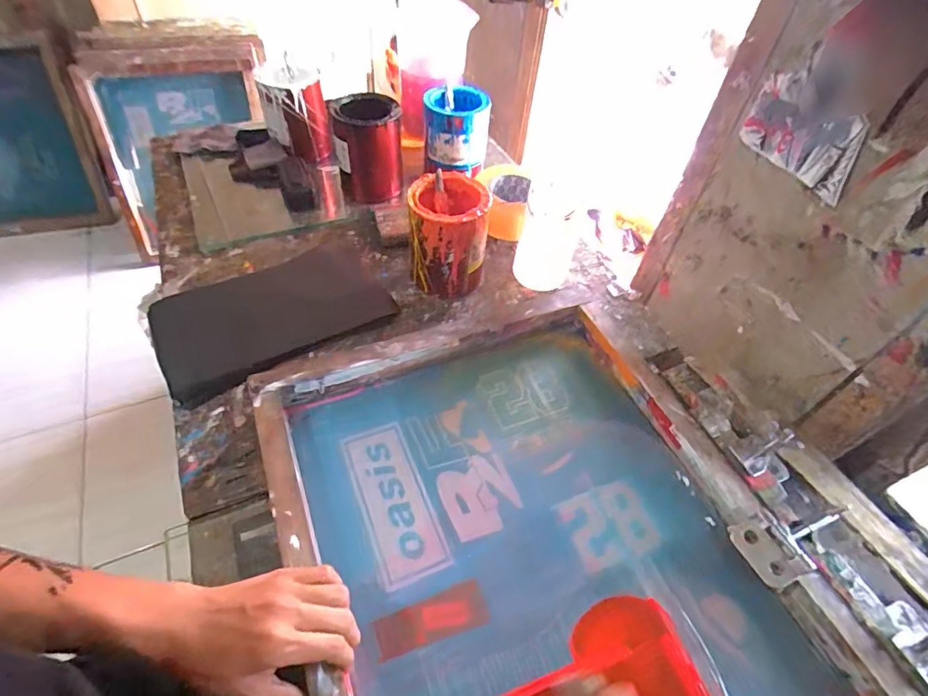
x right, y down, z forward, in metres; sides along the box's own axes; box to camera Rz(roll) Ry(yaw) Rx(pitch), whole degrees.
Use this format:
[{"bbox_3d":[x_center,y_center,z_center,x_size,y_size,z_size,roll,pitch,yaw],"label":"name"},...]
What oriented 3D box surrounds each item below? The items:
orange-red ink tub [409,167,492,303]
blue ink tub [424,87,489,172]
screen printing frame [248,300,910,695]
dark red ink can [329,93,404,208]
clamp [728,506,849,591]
[{"bbox_3d":[-0.022,-0.159,0.692,0.104,0.143,0.113,3,51,-4],"label":"orange-red ink tub"},{"bbox_3d":[-0.013,-0.382,0.842,0.110,0.103,0.109,6,50,-1],"label":"blue ink tub"},{"bbox_3d":[0.076,0.193,0.465,0.440,0.052,0.540,-16,54,-18],"label":"screen printing frame"},{"bbox_3d":[-0.159,-0.330,0.812,0.108,0.147,0.100,-1,51,-7],"label":"dark red ink can"},{"bbox_3d":[0.322,0.185,0.469,0.105,0.031,0.060,-13,53,-16],"label":"clamp"}]

